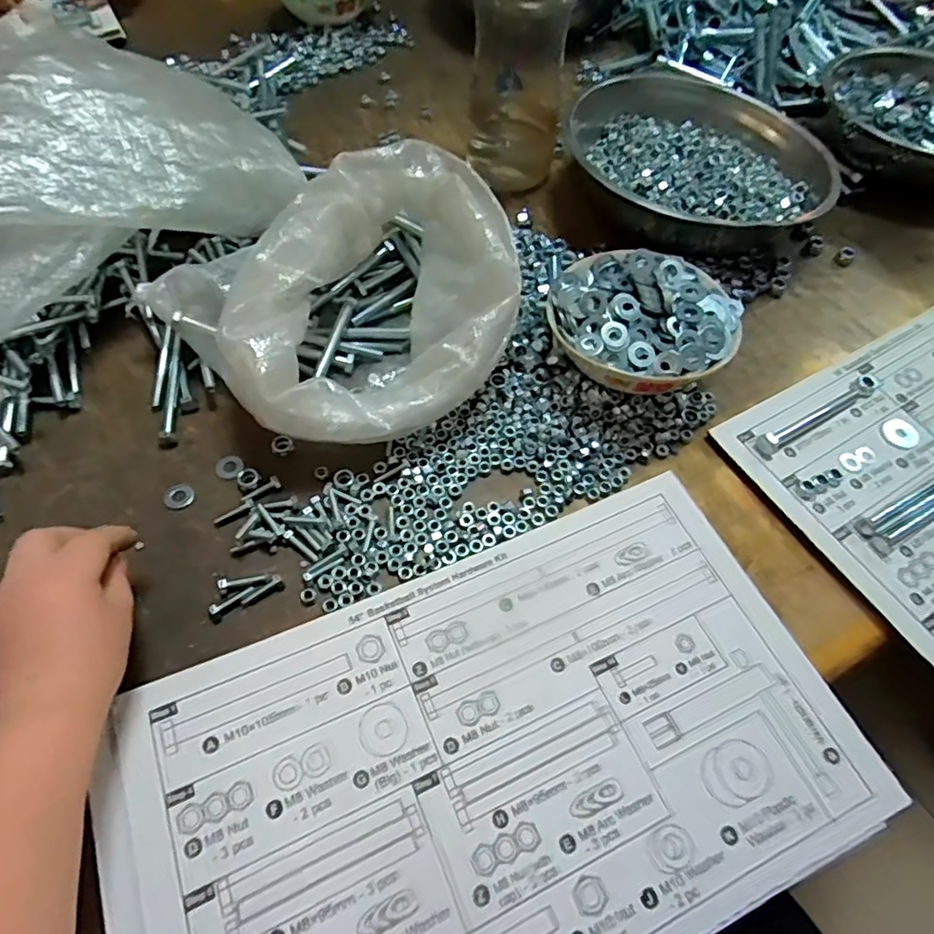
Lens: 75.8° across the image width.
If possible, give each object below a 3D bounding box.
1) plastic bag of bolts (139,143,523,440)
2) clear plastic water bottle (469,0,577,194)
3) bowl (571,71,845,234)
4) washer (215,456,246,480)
[{"bbox_3d":[-0.072,-0.122,0.450,0.197,0.120,0.234,39,64,19],"label":"plastic bag of bolts"},{"bbox_3d":[0.051,-0.376,0.556,0.085,0.197,0.081,5,58,0],"label":"clear plastic water bottle"},{"bbox_3d":[0.231,-0.299,0.590,0.202,0.077,0.221,1,58,-2],"label":"bowl"},{"bbox_3d":[-0.176,0.000,0.445,0.021,0.004,0.020,0,64,0],"label":"washer"}]

